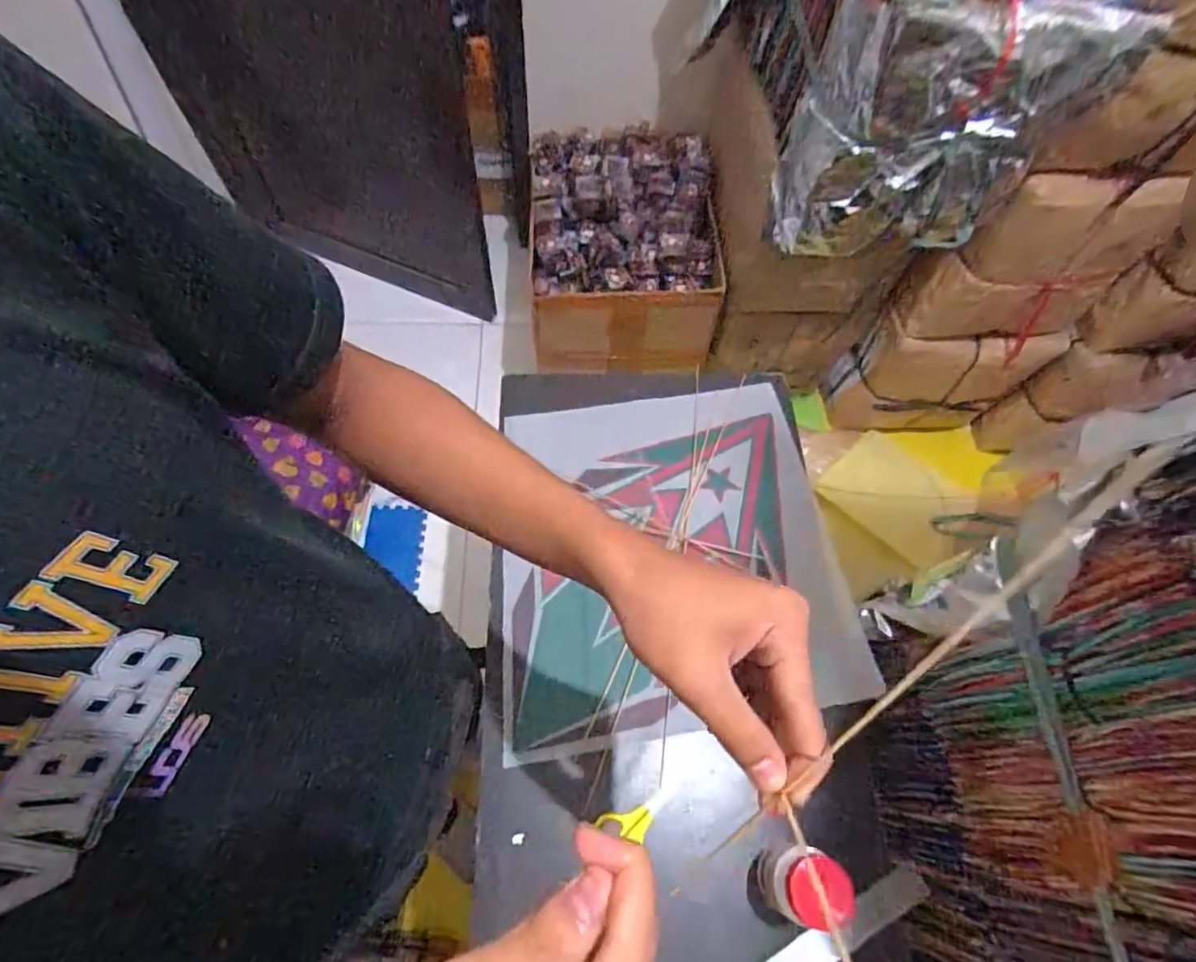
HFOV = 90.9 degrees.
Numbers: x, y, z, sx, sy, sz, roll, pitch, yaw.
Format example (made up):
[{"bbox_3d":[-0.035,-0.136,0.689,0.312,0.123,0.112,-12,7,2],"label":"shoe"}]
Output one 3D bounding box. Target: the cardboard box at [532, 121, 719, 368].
[{"bbox_3d":[0.051,-0.576,1.478,0.422,0.287,0.579,-2,63,-4],"label":"cardboard box"}]

